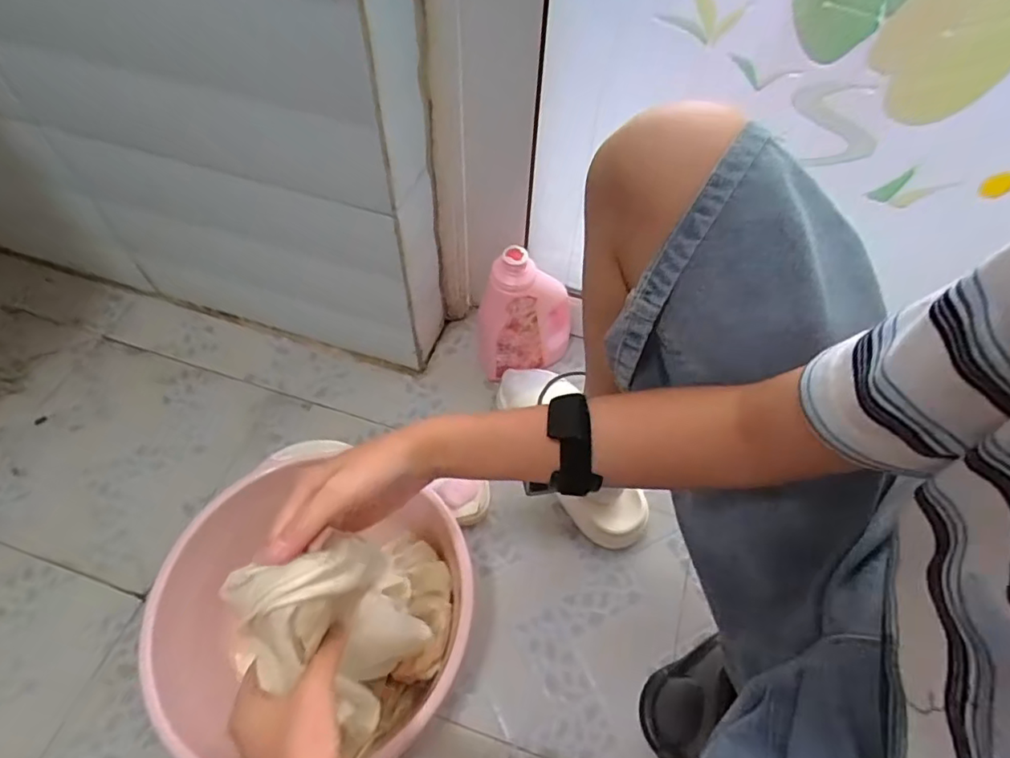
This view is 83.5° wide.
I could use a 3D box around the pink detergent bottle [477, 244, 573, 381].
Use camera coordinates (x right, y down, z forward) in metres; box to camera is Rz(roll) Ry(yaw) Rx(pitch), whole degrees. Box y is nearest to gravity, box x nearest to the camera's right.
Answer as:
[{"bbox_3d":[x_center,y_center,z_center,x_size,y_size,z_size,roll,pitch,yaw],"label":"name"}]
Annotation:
[{"bbox_3d":[0.033,-0.086,0.757,0.131,0.216,0.064,-6,57,-6],"label":"pink detergent bottle"}]

